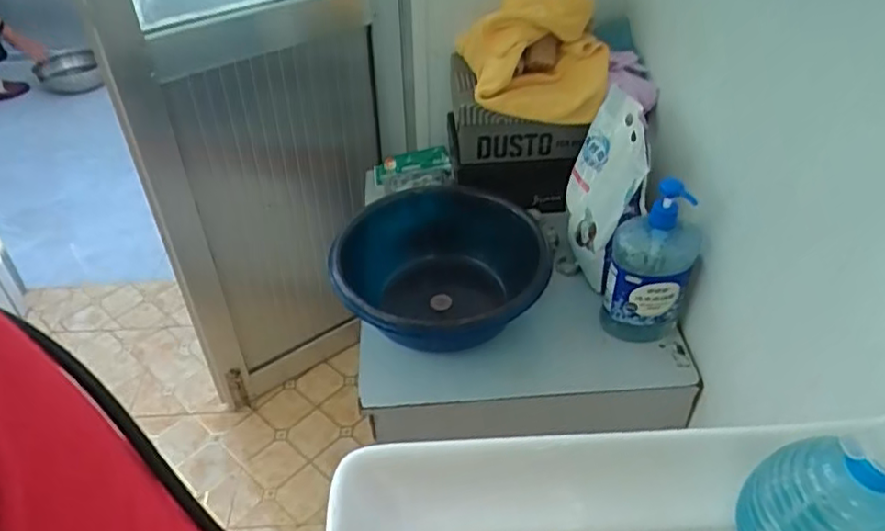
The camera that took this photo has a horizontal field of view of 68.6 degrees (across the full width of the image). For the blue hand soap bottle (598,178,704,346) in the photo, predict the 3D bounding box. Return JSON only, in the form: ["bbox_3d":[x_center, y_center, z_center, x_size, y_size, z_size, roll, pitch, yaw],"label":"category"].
[{"bbox_3d":[0.306,-0.004,0.949,0.120,0.252,0.085,8,42,10],"label":"blue hand soap bottle"}]

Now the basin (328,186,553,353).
[{"bbox_3d":[-0.010,0.017,1.000,0.298,0.163,0.284,-1,41,1],"label":"basin"}]

